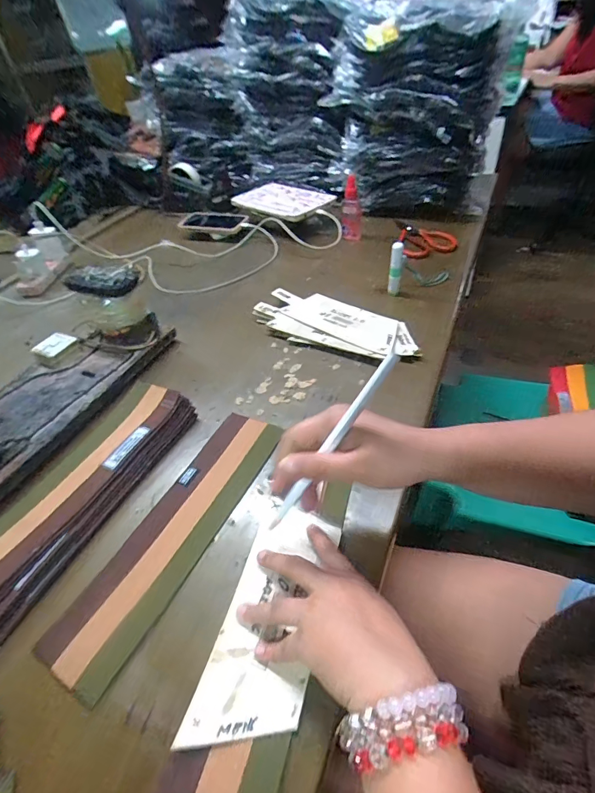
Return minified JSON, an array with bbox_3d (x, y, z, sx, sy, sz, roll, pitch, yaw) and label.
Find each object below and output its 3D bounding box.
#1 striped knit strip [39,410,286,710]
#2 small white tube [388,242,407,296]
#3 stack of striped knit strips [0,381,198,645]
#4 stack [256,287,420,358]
[{"bbox_3d":[-0.116,0.125,0.395,0.078,0.006,0.287,17,49,22],"label":"striped knit strip"},{"bbox_3d":[0.158,-0.203,0.634,0.021,0.090,0.017,5,45,14],"label":"small white tube"},{"bbox_3d":[-0.225,0.101,0.410,0.082,0.037,0.293,16,49,24],"label":"stack of striped knit strips"},{"bbox_3d":[0.052,-0.107,0.596,0.249,0.017,0.102,24,52,30],"label":"stack"}]

